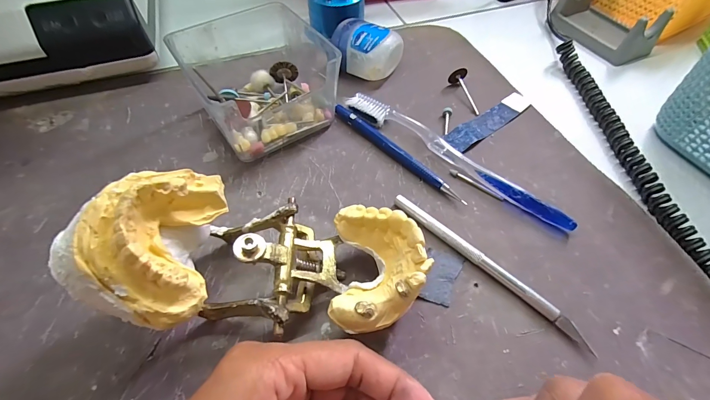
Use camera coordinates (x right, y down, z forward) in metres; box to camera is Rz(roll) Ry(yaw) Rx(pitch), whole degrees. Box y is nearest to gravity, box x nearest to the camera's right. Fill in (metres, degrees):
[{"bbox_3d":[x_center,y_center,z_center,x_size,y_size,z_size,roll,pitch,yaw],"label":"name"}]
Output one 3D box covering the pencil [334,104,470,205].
[{"bbox_3d":[0.030,-0.037,0.250,0.008,0.010,0.126,-38,64,-23],"label":"pencil"}]

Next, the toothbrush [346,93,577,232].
[{"bbox_3d":[0.072,-0.035,0.247,0.185,0.013,0.021,33,62,20],"label":"toothbrush"}]

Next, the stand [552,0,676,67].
[{"bbox_3d":[0.262,-0.187,0.341,0.069,0.037,0.097,-16,58,-11],"label":"stand"}]

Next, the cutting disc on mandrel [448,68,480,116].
[{"bbox_3d":[0.097,-0.096,0.287,0.016,0.014,0.046,-8,56,-6],"label":"cutting disc on mandrel"}]

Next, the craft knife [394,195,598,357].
[{"bbox_3d":[0.079,0.038,0.200,0.133,0.009,0.007,38,63,22],"label":"craft knife"}]

